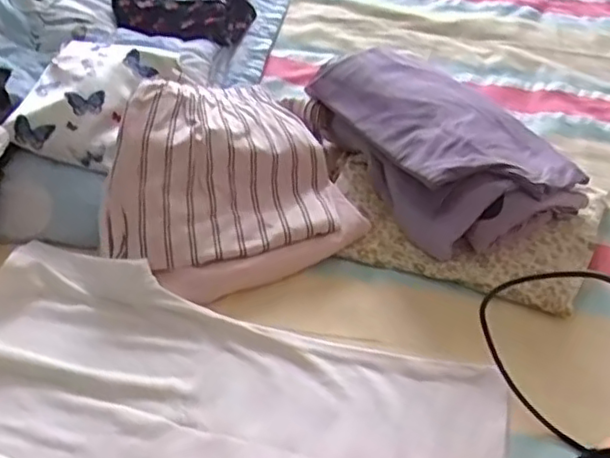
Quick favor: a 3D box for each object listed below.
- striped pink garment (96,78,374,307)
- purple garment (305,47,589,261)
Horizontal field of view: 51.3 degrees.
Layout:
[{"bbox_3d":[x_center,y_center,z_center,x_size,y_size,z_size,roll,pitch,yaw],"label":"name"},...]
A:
[{"bbox_3d":[-0.084,-0.060,0.677,0.268,0.094,0.237,-20,54,-19],"label":"striped pink garment"},{"bbox_3d":[0.154,-0.099,0.728,0.195,0.097,0.288,-24,55,-22],"label":"purple garment"}]

